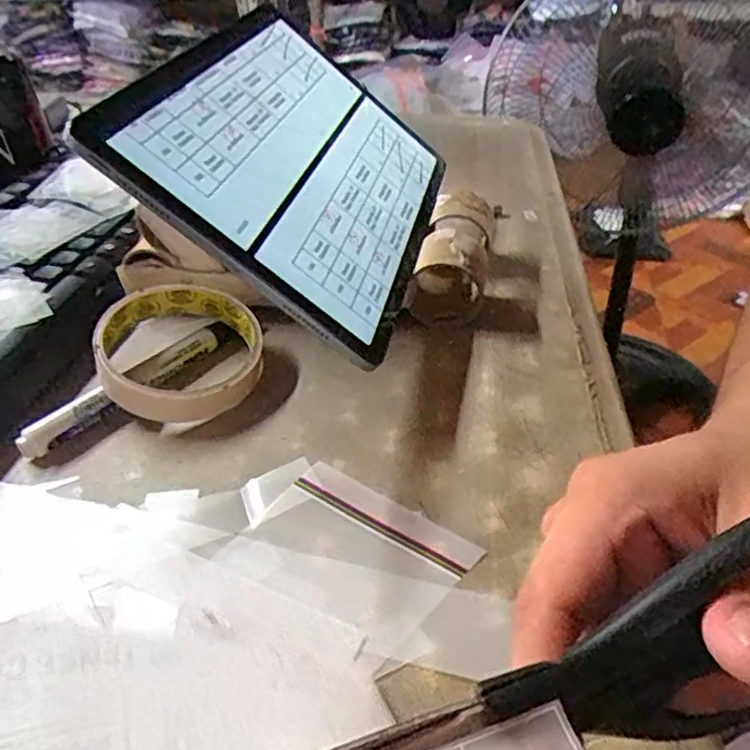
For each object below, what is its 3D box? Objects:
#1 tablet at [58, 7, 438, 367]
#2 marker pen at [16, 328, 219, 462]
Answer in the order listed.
[{"bbox_3d":[-0.037,-0.124,0.390,0.164,0.008,0.252,38,38,-16],"label":"tablet"},{"bbox_3d":[-0.129,0.008,0.357,0.013,0.017,0.114,25,45,33],"label":"marker pen"}]

